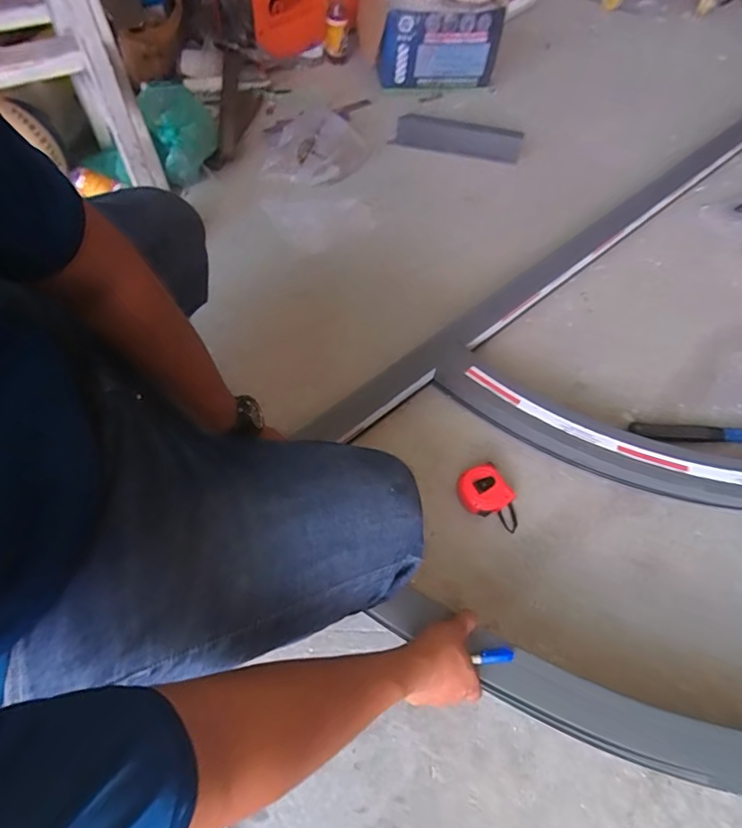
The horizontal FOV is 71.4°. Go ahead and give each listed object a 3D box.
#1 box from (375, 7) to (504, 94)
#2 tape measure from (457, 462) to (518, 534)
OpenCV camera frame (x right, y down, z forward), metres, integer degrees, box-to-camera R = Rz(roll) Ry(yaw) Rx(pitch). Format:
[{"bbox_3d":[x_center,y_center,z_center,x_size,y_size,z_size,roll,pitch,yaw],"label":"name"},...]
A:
[{"bbox_3d":[0.169,-0.901,1.284,0.290,0.163,0.083,6,60,-1],"label":"box"},{"bbox_3d":[0.185,0.130,0.794,0.078,0.043,0.112,-30,67,-19],"label":"tape measure"}]

